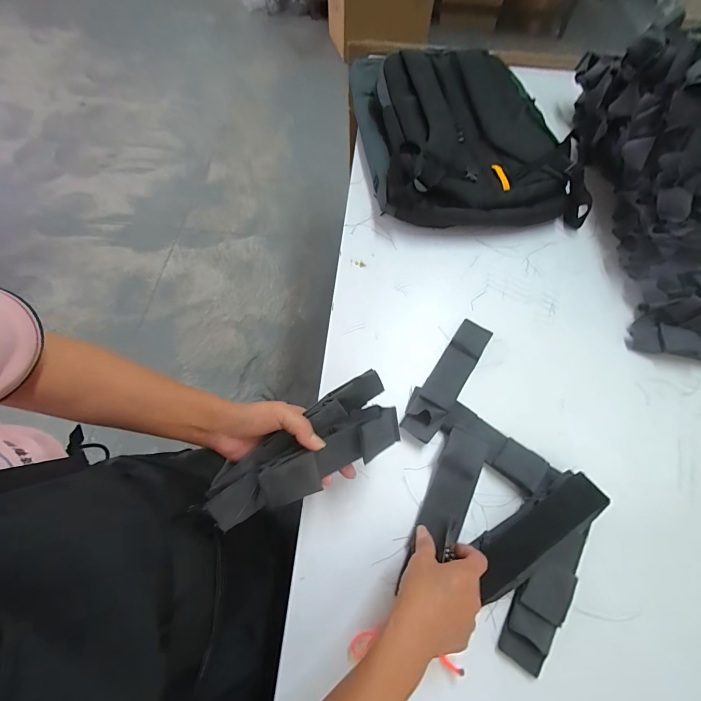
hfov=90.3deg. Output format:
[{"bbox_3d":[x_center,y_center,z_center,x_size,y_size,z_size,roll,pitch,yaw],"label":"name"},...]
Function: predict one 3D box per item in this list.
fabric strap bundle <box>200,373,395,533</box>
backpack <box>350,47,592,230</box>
[{"bbox_3d":[-0.040,0.101,0.342,0.197,0.044,0.070,-28,67,-16],"label":"fabric strap bundle"},{"bbox_3d":[0.207,-0.453,0.695,0.346,0.098,0.491,-5,63,-4],"label":"backpack"}]

